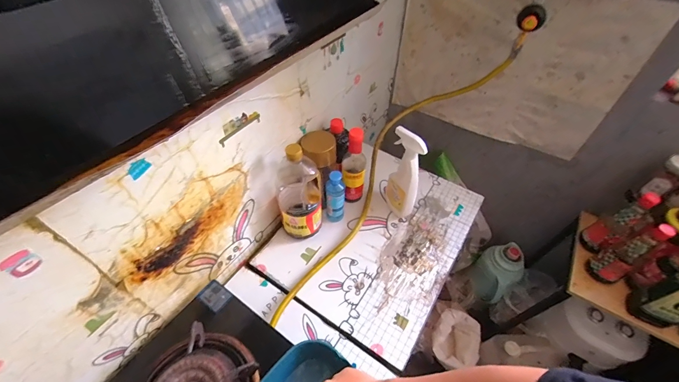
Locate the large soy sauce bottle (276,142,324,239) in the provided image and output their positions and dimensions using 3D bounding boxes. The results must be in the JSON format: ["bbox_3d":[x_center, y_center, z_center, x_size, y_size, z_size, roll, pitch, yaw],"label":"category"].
[{"bbox_3d":[-0.092,0.010,0.739,0.103,0.287,0.083,-1,49,-3],"label":"large soy sauce bottle"}]

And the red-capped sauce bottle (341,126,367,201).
[{"bbox_3d":[0.038,-0.055,0.819,0.061,0.241,0.068,5,49,2],"label":"red-capped sauce bottle"}]

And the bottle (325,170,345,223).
[{"bbox_3d":[-0.011,0.021,0.810,0.051,0.164,0.042,1,49,-1],"label":"bottle"}]

